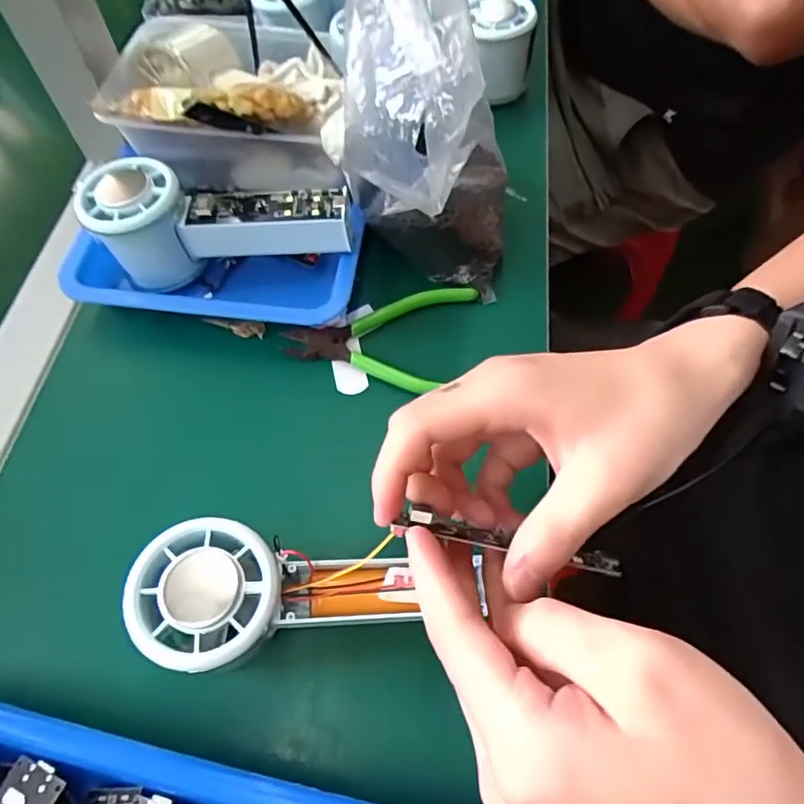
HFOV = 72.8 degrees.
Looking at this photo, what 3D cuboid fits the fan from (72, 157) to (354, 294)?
[{"bbox_3d":[-0.107,-0.108,0.336,0.151,0.064,0.053,-6,63,-4],"label":"fan"}]

